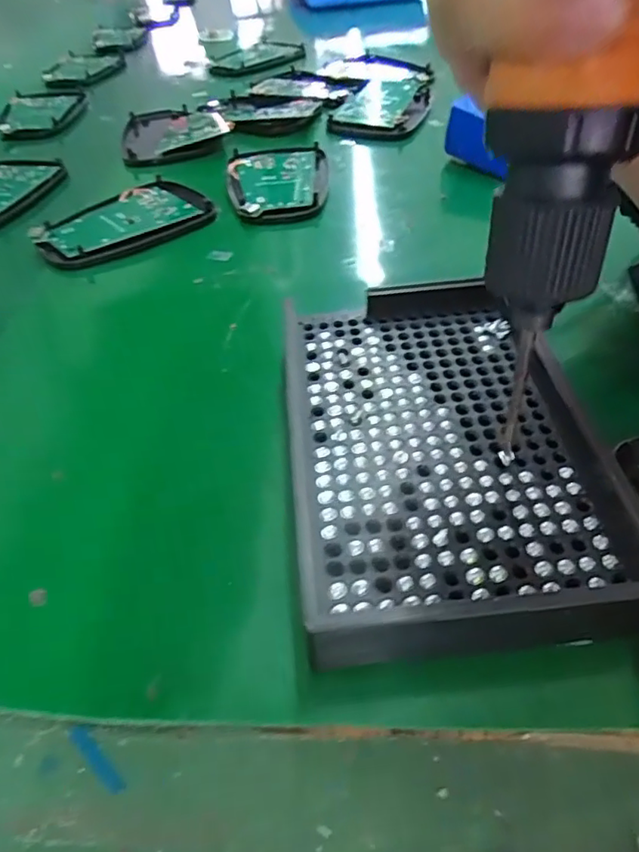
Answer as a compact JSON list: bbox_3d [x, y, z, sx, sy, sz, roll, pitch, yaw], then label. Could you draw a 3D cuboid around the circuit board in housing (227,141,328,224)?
[{"bbox_3d":[-0.025,-0.152,0.346,0.062,0.009,0.093,-5,45,-4],"label":"circuit board in housing"}]

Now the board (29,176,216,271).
[{"bbox_3d":[-0.111,-0.118,0.317,0.095,0.007,0.065,-34,54,-29],"label":"board"}]

